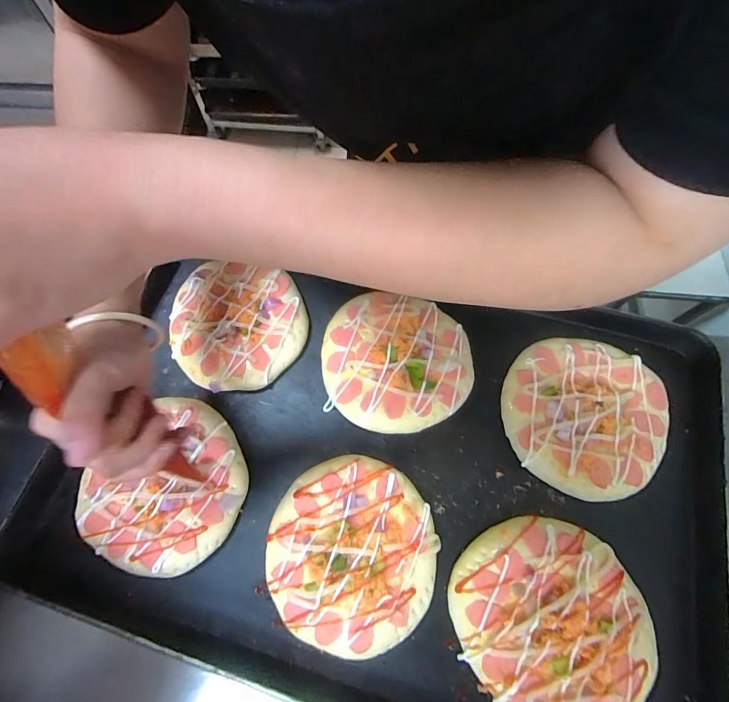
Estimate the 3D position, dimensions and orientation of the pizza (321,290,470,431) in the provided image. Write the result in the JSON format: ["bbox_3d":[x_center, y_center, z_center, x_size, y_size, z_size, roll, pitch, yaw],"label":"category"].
[{"bbox_3d":[0.032,0.011,0.402,0.150,0.035,0.137,10,70,5],"label":"pizza"}]

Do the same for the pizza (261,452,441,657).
[{"bbox_3d":[-0.011,0.171,0.342,0.141,0.037,0.146,13,70,6],"label":"pizza"}]

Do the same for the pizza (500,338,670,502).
[{"bbox_3d":[0.210,0.060,0.381,0.143,0.032,0.145,0,69,1],"label":"pizza"}]

